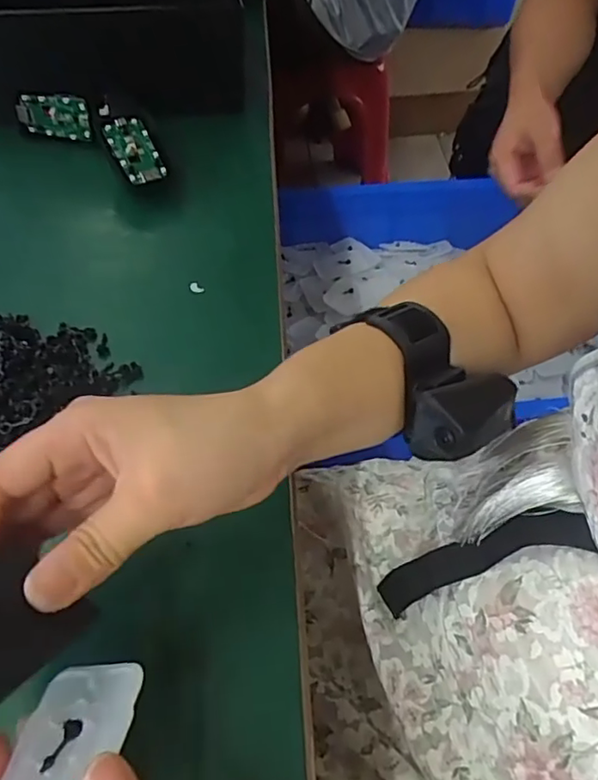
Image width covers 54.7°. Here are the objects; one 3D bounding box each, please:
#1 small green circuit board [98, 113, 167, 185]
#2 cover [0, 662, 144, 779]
[{"bbox_3d":[-0.129,-0.188,0.455,0.035,0.006,0.063,-27,80,-18],"label":"small green circuit board"},{"bbox_3d":[-0.078,0.123,0.189,0.038,0.004,0.067,-9,34,15],"label":"cover"}]

